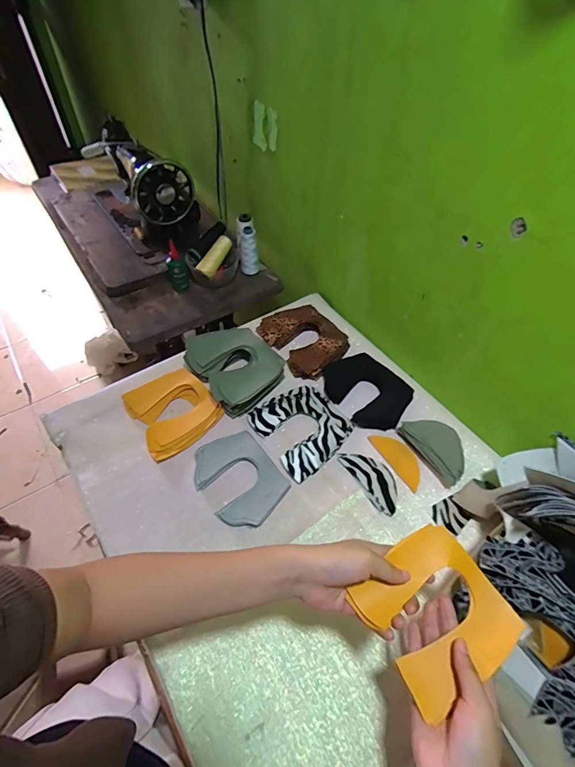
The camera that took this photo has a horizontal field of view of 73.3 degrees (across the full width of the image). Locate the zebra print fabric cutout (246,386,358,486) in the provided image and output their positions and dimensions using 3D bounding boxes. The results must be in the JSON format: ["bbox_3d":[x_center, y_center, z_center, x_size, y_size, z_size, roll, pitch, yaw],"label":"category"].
[{"bbox_3d":[0.029,0.074,0.678,0.147,0.010,0.154,-30,58,-22],"label":"zebra print fabric cutout"}]

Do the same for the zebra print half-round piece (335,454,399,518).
[{"bbox_3d":[0.140,0.153,0.626,0.057,0.005,0.115,-28,57,-21],"label":"zebra print half-round piece"}]

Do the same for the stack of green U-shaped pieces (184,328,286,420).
[{"bbox_3d":[-0.107,-0.036,0.736,0.143,0.051,0.183,-36,61,-26],"label":"stack of green U-shaped pieces"}]

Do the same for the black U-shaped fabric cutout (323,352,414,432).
[{"bbox_3d":[0.144,0.006,0.720,0.118,0.030,0.165,-35,60,-25],"label":"black U-shaped fabric cutout"}]

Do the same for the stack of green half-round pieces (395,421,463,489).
[{"bbox_3d":[0.247,0.103,0.642,0.068,0.034,0.126,-22,55,-17],"label":"stack of green half-round pieces"}]

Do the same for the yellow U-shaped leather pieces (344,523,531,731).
[{"bbox_3d":[0.141,0.216,0.369,0.119,0.041,0.121,-26,57,-20],"label":"yellow U-shaped leather pieces"}]

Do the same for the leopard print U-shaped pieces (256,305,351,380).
[{"bbox_3d":[0.034,-0.095,0.800,0.139,0.027,0.168,-35,60,-25],"label":"leopard print U-shaped pieces"}]

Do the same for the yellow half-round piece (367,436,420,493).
[{"bbox_3d":[0.190,0.126,0.653,0.048,0.004,0.111,-24,52,-19],"label":"yellow half-round piece"}]

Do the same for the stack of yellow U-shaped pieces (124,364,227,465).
[{"bbox_3d":[-0.203,0.047,0.693,0.136,0.015,0.158,-29,58,-22],"label":"stack of yellow U-shaped pieces"}]

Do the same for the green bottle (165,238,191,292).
[{"bbox_3d":[-0.256,-0.267,0.891,0.044,0.108,0.043,-23,56,-17],"label":"green bottle"}]

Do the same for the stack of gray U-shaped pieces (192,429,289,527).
[{"bbox_3d":[-0.078,0.147,0.612,0.117,0.009,0.156,-35,60,-25],"label":"stack of gray U-shaped pieces"}]

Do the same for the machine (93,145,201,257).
[{"bbox_3d":[-0.394,-0.515,0.989,0.163,0.209,0.402,-32,59,-23],"label":"machine"}]

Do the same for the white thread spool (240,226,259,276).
[{"bbox_3d":[-0.093,-0.314,0.928,0.042,0.114,0.036,-6,52,-6],"label":"white thread spool"}]

